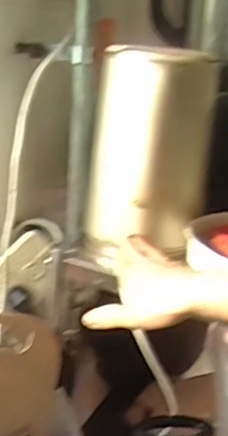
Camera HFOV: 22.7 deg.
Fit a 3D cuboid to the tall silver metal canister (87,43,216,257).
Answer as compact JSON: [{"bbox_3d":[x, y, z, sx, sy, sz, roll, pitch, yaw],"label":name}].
[{"bbox_3d":[0.038,-0.070,0.652,0.139,0.233,0.129,7,19,5],"label":"tall silver metal canister"}]

